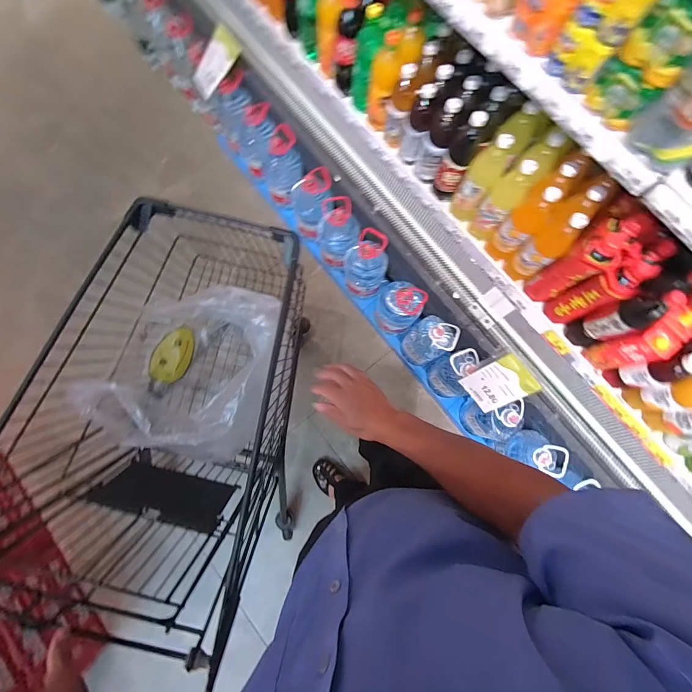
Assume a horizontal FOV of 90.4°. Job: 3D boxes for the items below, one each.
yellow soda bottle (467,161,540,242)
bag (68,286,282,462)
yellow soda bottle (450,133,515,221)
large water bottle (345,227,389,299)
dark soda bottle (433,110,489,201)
[{"bbox_3d":[0.442,-0.410,0.975,0.084,0.264,0.086,37,80,6],"label":"yellow soda bottle"},{"bbox_3d":[-0.360,0.054,0.846,0.352,0.299,0.396,13,79,2],"label":"bag"},{"bbox_3d":[0.381,-0.472,0.982,0.093,0.261,0.080,29,80,5],"label":"yellow soda bottle"},{"bbox_3d":[0.075,-0.293,1.264,0.137,0.299,0.142,0,79,-1],"label":"large water bottle"},{"bbox_3d":[0.319,-0.536,0.991,0.075,0.265,0.072,0,79,-1],"label":"dark soda bottle"}]

